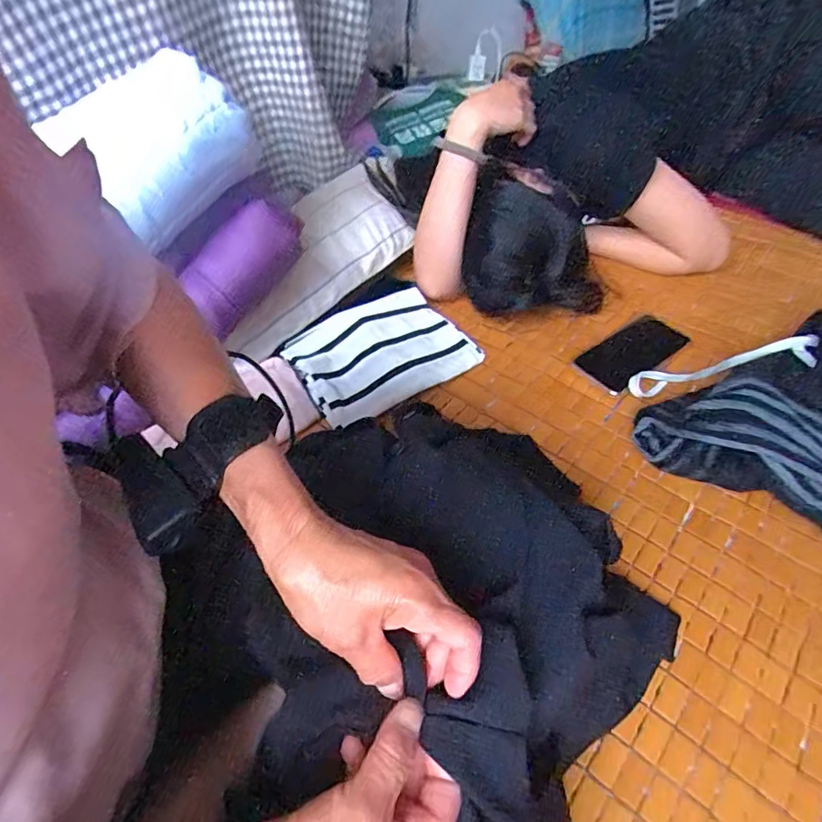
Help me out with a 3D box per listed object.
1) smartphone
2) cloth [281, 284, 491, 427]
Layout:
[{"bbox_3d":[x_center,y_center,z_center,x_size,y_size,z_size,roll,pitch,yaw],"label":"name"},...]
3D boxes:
[{"bbox_3d":[0.297,-0.079,0.664,0.167,0.014,0.080,-32,45,-25],"label":"smartphone"},{"bbox_3d":[-0.037,-0.076,0.650,0.222,0.043,0.154,-30,55,-22],"label":"cloth"}]

